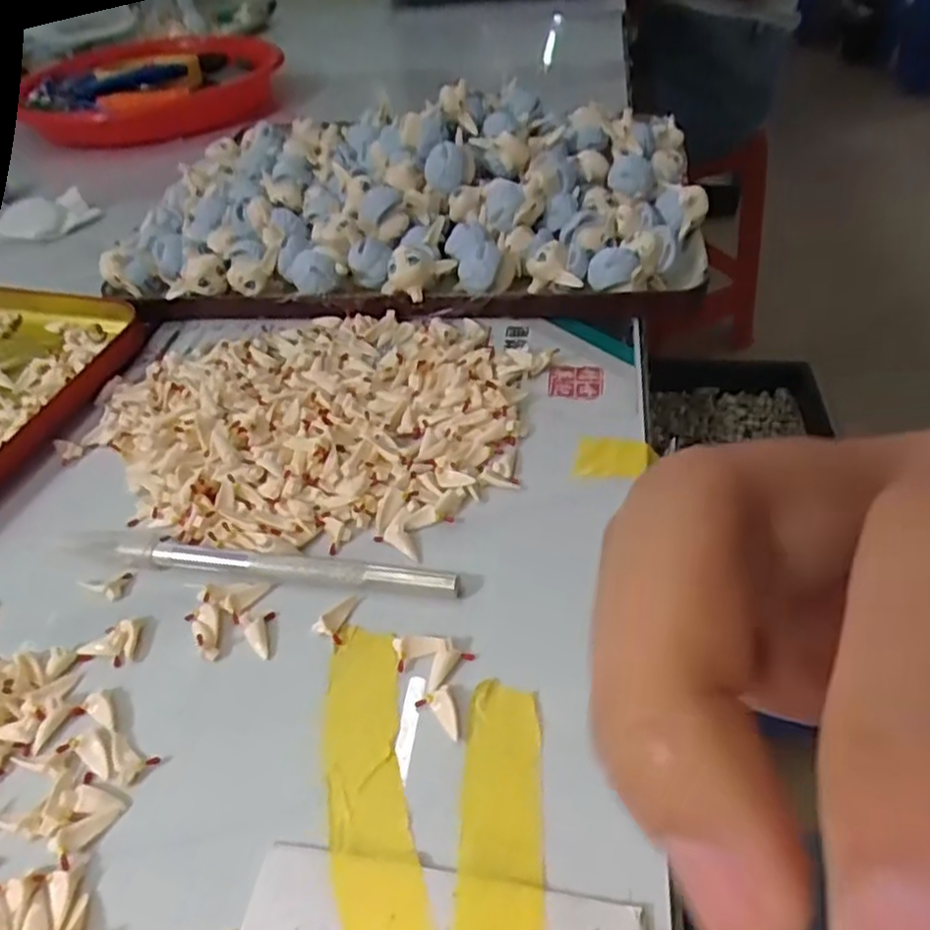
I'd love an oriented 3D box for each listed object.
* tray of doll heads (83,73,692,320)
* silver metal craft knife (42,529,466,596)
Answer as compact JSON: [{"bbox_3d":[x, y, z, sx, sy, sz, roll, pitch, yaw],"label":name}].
[{"bbox_3d":[-0.027,-0.159,0.406,0.299,0.046,0.202,1,43,7],"label":"tray of doll heads"},{"bbox_3d":[-0.070,0.032,0.242,0.136,0.007,0.011,3,43,9],"label":"silver metal craft knife"}]

